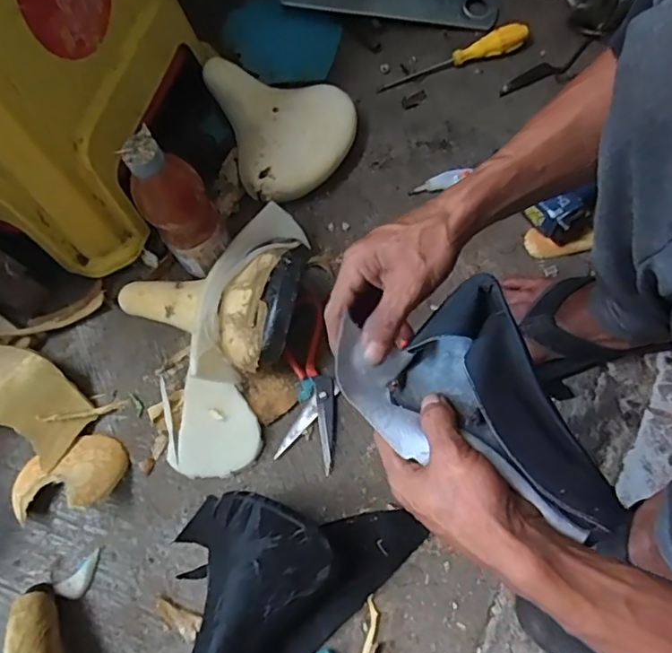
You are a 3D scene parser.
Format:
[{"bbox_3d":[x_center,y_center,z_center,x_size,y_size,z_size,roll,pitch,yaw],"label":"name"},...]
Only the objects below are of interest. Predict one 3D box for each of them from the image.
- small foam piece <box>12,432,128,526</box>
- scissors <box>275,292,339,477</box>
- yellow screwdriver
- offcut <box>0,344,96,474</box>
[{"bbox_3d":[-0.289,0.159,0.593,0.122,0.049,0.081,-14,70,-3],"label":"small foam piece"},{"bbox_3d":[-0.029,0.056,0.632,0.082,0.019,0.200,2,70,3],"label":"scissors"},{"bbox_3d":[0.161,-0.374,0.762,0.217,0.025,0.031,-18,70,-4],"label":"yellow screwdriver"},{"bbox_3d":[-0.374,0.088,0.602,0.179,0.085,0.131,15,71,8],"label":"offcut"}]

